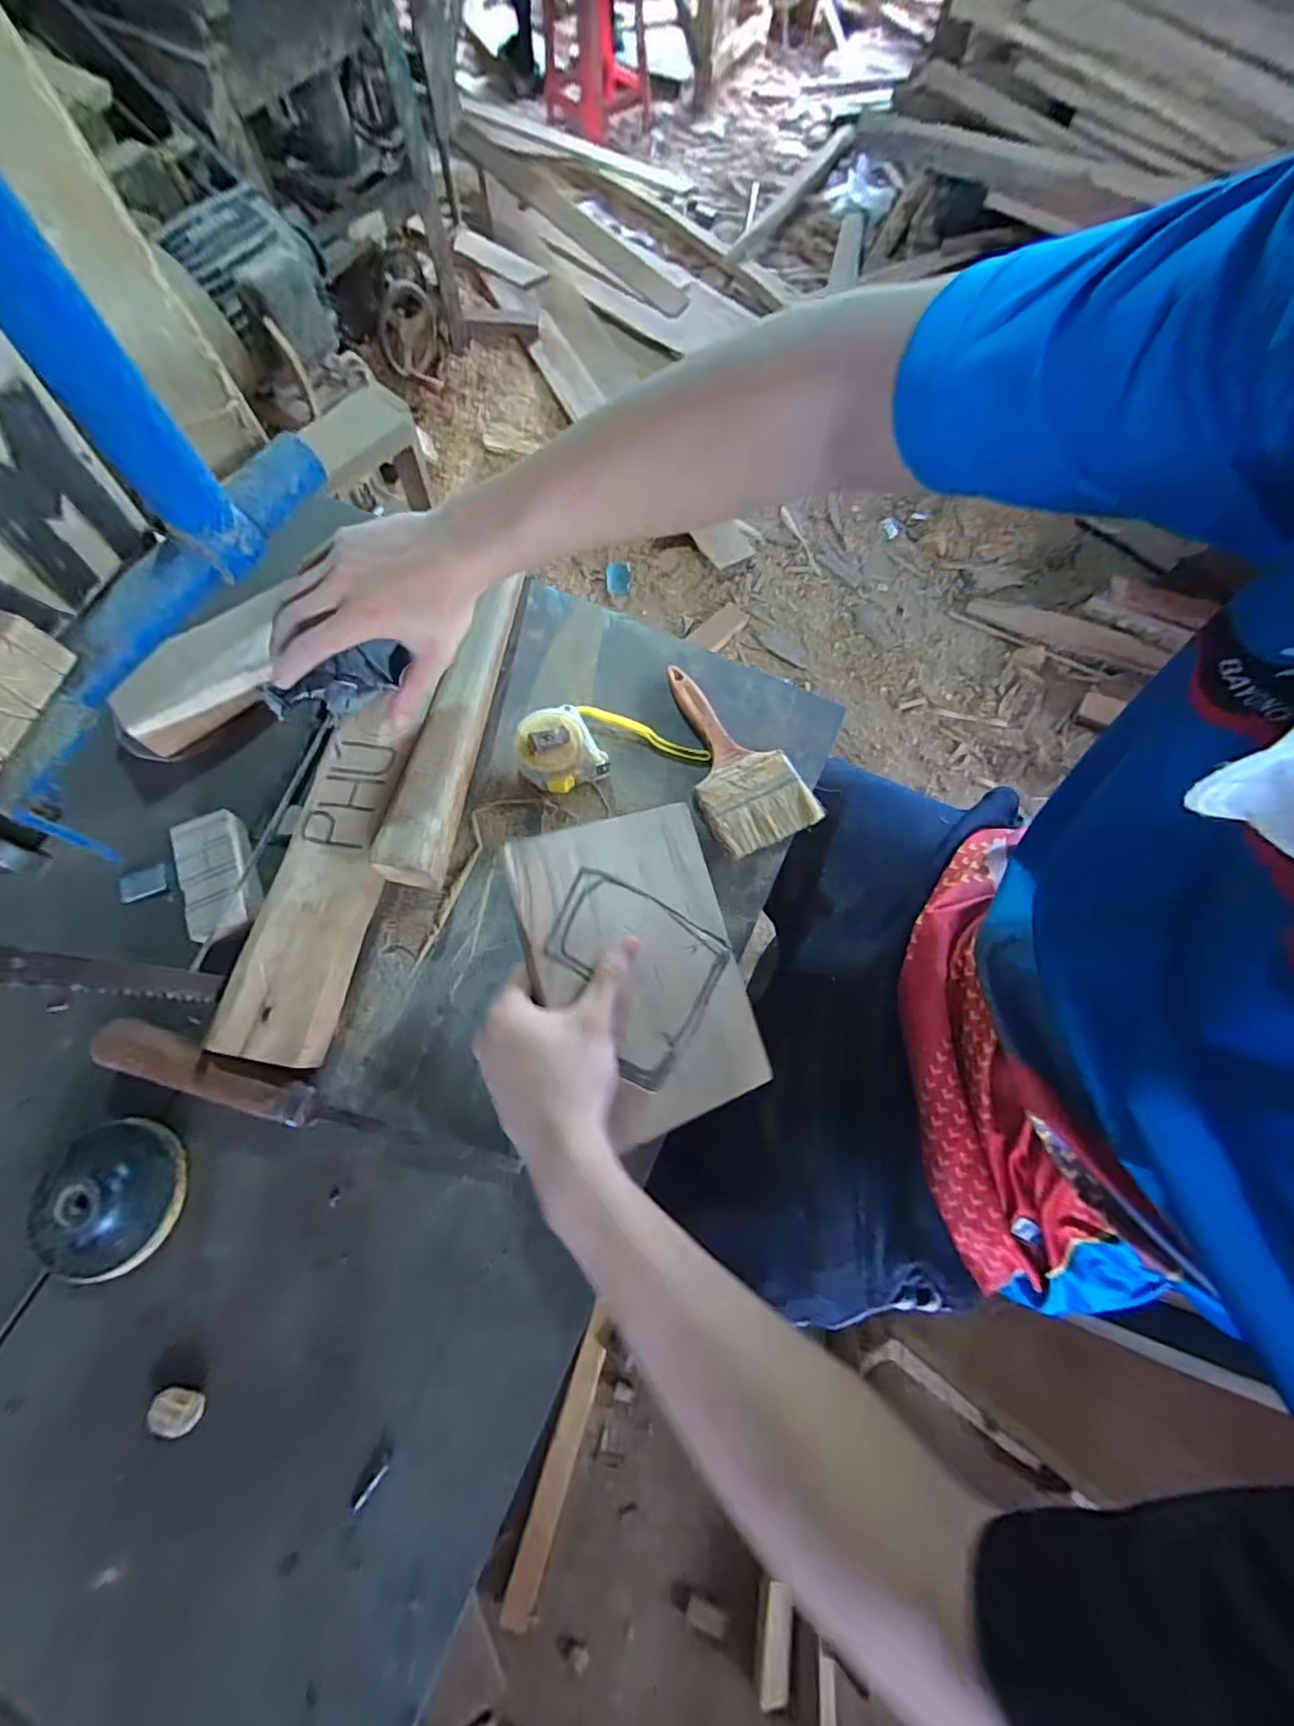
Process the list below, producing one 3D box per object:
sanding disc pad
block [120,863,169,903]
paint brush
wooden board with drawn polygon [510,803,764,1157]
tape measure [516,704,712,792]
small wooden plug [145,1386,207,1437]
[{"bbox_3d":[-0.347,0.214,0.372,0.085,0.026,0.090,10,69,2],"label":"sanding disc pad"},{"bbox_3d":[-0.398,0.015,0.464,0.035,0.004,0.026,-18,71,-9],"label":"block"},{"bbox_3d":[0.069,-0.096,0.511,0.085,0.013,0.182,-24,72,-11],"label":"paint brush"},{"bbox_3d":[-0.003,0.067,0.397,0.141,0.006,0.204,-14,83,-28],"label":"wooden board with drawn polygon"},{"bbox_3d":[-0.032,-0.108,0.501,0.153,0.031,0.072,-17,71,-8],"label":"tape measure"},{"bbox_3d":[-0.280,0.327,0.349,0.029,0.007,0.020,13,69,3],"label":"small wooden plug"}]

